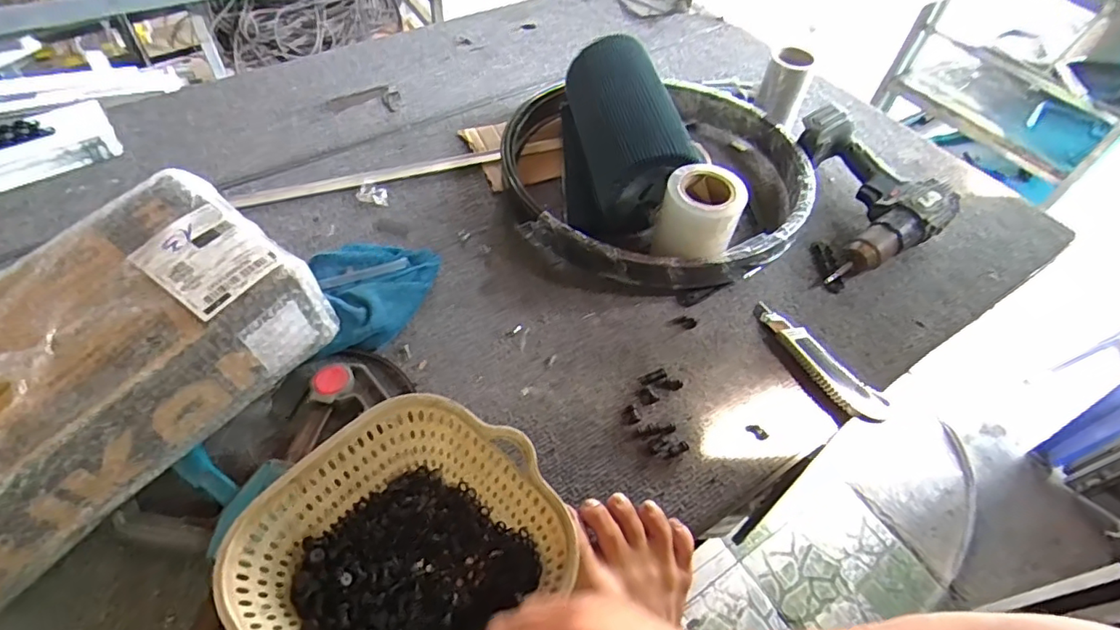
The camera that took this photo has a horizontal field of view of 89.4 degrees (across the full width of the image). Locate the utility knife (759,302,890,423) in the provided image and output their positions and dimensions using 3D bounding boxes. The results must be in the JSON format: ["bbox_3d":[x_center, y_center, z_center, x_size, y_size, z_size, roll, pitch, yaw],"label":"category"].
[{"bbox_3d":[0.249,0.043,0.552,0.031,0.017,0.154,-24,57,-21],"label":"utility knife"}]

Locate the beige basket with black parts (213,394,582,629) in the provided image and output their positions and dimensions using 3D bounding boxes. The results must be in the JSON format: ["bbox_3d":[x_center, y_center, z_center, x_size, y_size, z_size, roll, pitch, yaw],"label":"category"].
[{"bbox_3d":[-0.105,0.173,0.391,0.184,0.084,0.211,38,59,24],"label":"beige basket with black parts"}]

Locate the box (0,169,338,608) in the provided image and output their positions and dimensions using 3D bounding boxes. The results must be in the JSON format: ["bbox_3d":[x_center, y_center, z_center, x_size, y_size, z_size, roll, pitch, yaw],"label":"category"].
[{"bbox_3d":[-0.374,0.056,0.413,0.171,0.103,0.369,33,57,19],"label":"box"}]

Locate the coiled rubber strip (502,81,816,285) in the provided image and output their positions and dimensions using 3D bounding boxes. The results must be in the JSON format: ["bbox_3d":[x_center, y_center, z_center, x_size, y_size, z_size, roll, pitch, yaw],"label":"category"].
[{"bbox_3d":[0.118,-0.168,0.688,0.360,0.055,0.336,-5,52,-8],"label":"coiled rubber strip"}]

